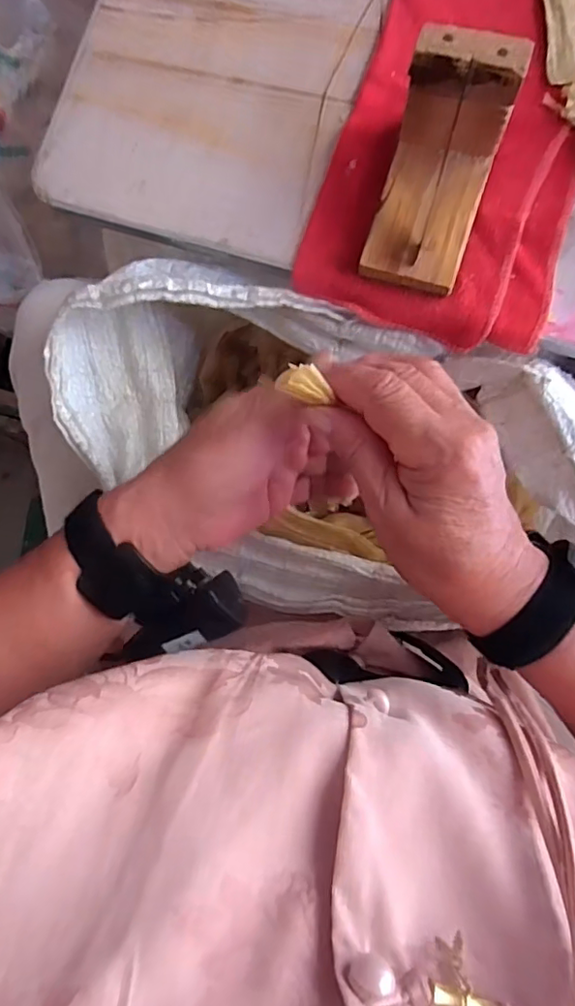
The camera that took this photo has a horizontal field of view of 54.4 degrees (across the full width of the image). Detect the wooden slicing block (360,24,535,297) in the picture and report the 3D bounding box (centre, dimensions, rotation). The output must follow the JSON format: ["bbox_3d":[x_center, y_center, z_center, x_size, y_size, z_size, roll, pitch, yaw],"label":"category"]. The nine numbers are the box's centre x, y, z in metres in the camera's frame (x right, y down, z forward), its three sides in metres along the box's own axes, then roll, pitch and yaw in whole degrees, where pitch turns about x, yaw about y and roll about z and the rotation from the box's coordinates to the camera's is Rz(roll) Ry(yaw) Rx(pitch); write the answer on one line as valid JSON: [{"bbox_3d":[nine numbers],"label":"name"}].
[{"bbox_3d":[0.087,-0.192,0.325,0.059,0.075,0.103,18,86,7],"label":"wooden slicing block"}]

